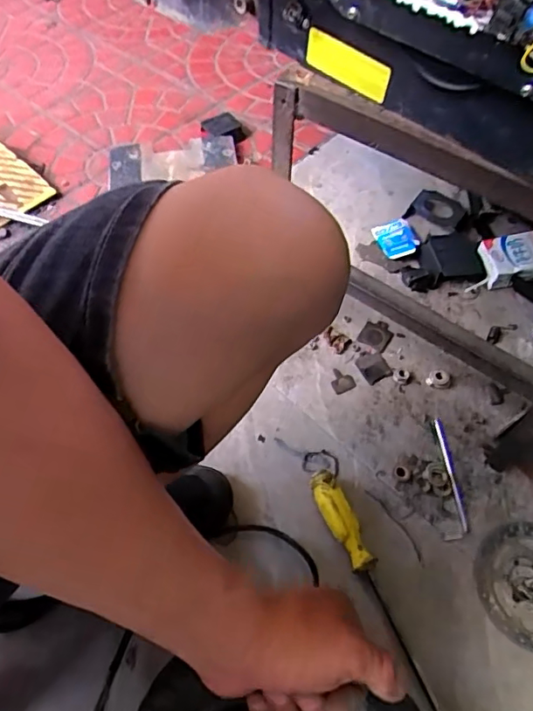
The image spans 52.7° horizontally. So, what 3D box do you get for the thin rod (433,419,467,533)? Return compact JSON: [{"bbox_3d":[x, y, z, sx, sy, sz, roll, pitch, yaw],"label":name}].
[{"bbox_3d":[0.231,0.146,0.670,0.012,0.007,0.139,-5,60,-5],"label":"thin rod"}]

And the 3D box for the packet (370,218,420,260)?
[{"bbox_3d":[0.204,-0.183,0.845,0.059,0.012,0.076,-20,59,12],"label":"packet"}]

